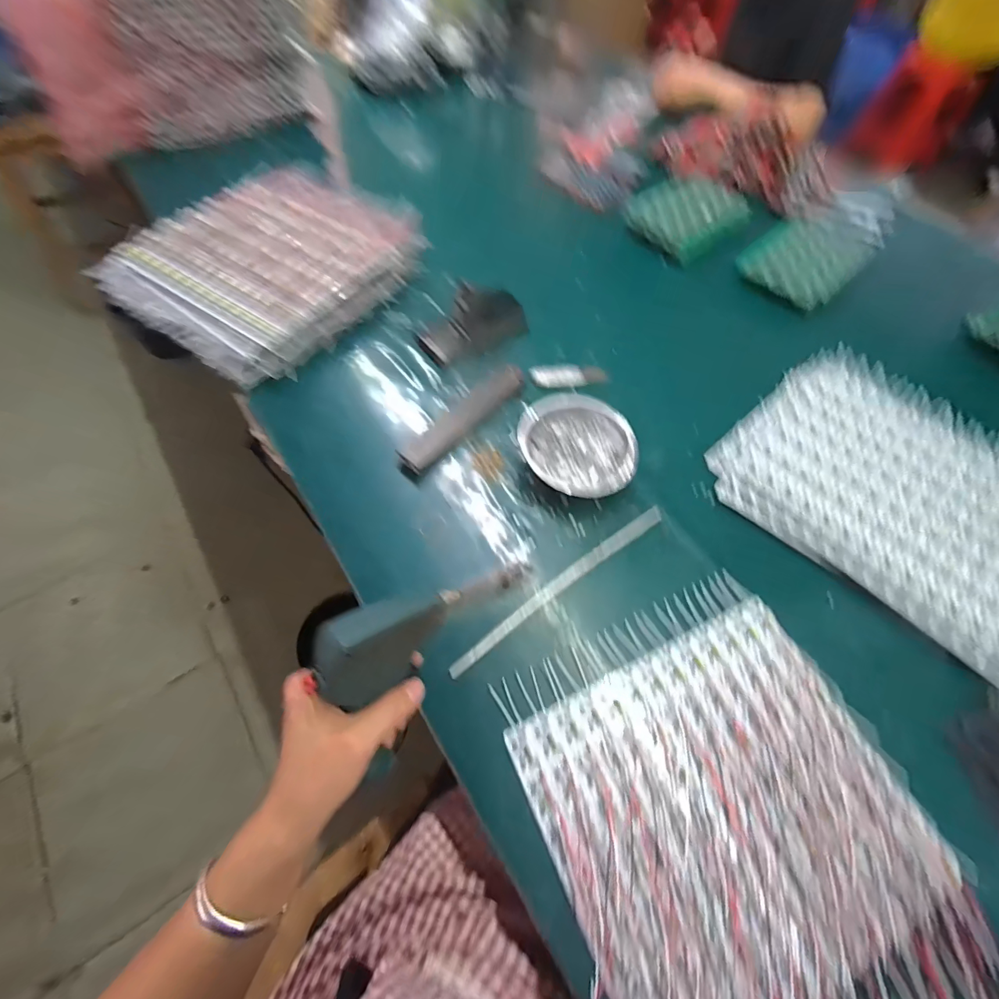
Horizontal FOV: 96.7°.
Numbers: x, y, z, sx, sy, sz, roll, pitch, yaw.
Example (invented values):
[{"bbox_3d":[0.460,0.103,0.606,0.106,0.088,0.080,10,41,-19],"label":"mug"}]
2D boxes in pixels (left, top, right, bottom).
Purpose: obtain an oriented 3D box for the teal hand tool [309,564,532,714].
[{"bbox_3d":[-0.047,0.088,0.329,0.178,0.056,0.042,-19,58,-40],"label":"teal hand tool"}]

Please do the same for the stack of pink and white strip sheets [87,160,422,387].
[{"bbox_3d":[-0.321,-0.339,0.630,0.298,0.081,0.364,30,64,13],"label":"stack of pink and white strip sheets"}]

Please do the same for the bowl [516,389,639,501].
[{"bbox_3d":[0.088,-0.055,0.516,0.123,0.047,0.133,-23,64,-16],"label":"bowl"}]

